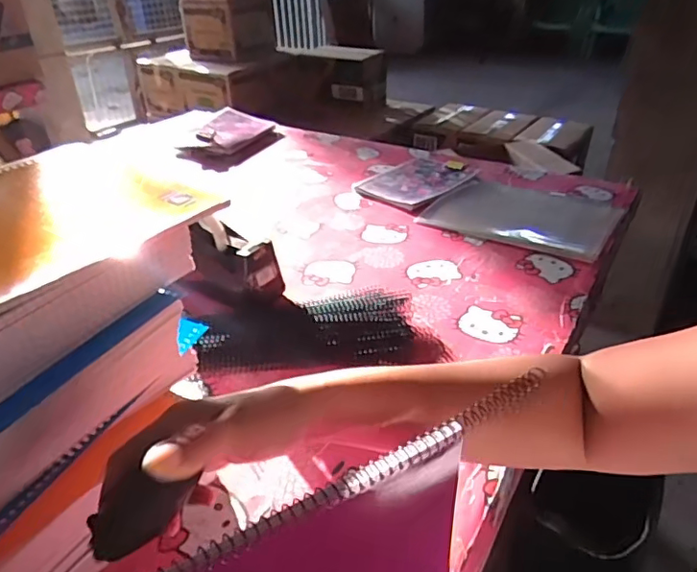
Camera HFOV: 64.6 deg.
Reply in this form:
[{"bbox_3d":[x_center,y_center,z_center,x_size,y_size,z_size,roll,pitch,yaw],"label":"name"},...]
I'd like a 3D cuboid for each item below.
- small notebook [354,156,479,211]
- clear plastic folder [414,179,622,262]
[{"bbox_3d":[0.138,-0.220,1.144,0.166,0.017,0.250,26,42,34],"label":"small notebook"},{"bbox_3d":[0.318,-0.136,1.017,0.322,0.011,0.256,16,37,23],"label":"clear plastic folder"}]

